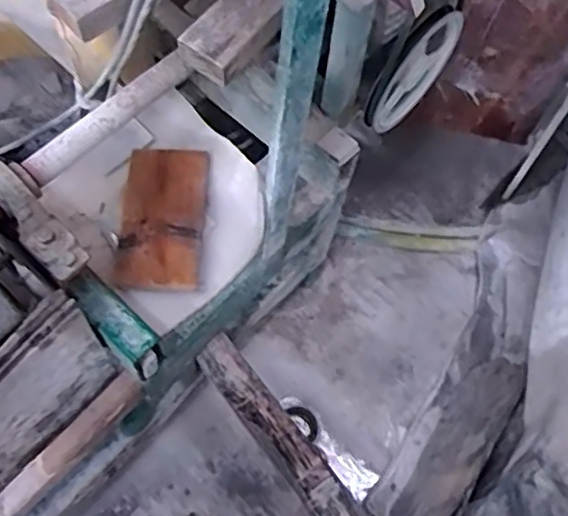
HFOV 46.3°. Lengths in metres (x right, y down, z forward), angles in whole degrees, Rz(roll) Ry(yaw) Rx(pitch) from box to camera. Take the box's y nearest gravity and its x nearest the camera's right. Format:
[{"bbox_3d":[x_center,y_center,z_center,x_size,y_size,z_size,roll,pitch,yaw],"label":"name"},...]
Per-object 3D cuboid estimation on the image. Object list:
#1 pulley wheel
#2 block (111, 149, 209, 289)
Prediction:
[{"bbox_3d":[0.196,-0.278,0.983,0.021,0.184,0.204,40,69,15],"label":"pulley wheel"},{"bbox_3d":[-0.184,-0.065,1.019,0.120,0.036,0.239,3,64,-2],"label":"block"}]

